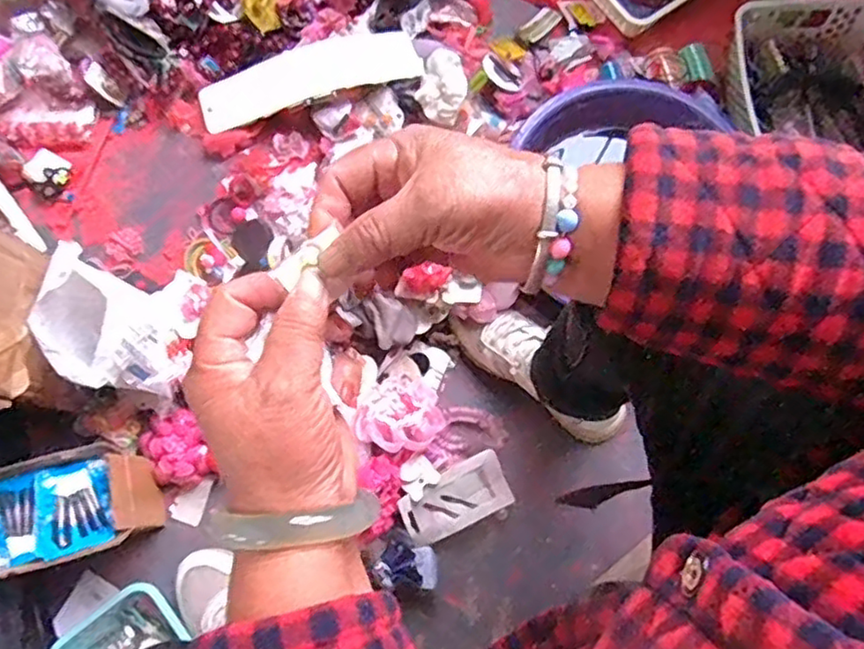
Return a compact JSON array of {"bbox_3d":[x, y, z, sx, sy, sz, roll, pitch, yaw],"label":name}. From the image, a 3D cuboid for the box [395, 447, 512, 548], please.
[{"bbox_3d":[0.027,0.197,0.741,0.124,0.019,0.067,-26,101,-15],"label":"box"}]

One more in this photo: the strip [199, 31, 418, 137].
[{"bbox_3d":[-0.162,-0.325,0.865,0.288,0.024,0.076,-16,78,-4],"label":"strip"}]

